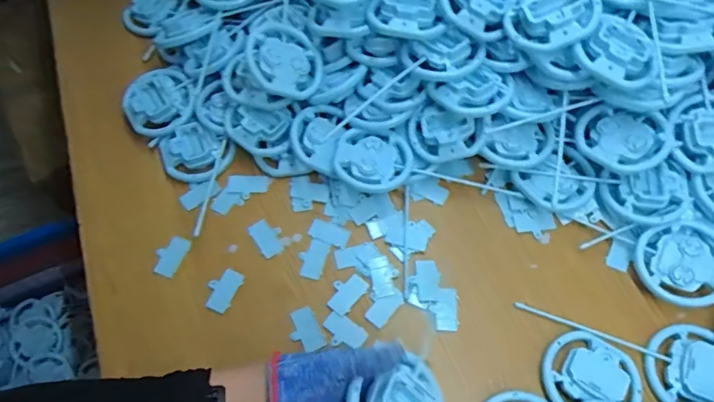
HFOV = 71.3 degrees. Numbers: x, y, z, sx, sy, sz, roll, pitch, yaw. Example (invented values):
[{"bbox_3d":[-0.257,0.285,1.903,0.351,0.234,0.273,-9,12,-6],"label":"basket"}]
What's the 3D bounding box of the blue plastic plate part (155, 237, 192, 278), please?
[{"bbox_3d":[-0.237,0.070,0.633,0.035,0.005,0.053,24,67,13],"label":"blue plastic plate part"}]

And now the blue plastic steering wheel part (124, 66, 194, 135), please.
[{"bbox_3d":[-0.276,-0.140,0.693,0.096,0.025,0.087,-39,69,-16],"label":"blue plastic steering wheel part"}]

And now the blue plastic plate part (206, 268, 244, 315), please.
[{"bbox_3d":[-0.165,0.109,0.611,0.034,0.005,0.052,23,67,13],"label":"blue plastic plate part"}]

